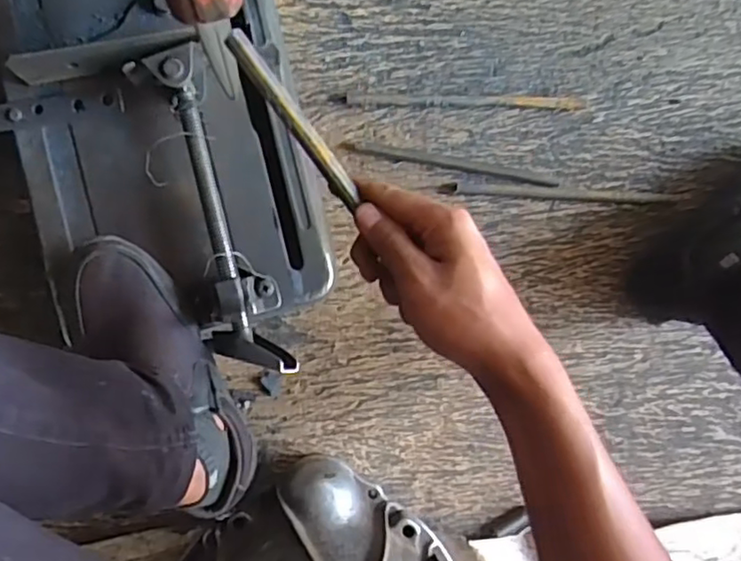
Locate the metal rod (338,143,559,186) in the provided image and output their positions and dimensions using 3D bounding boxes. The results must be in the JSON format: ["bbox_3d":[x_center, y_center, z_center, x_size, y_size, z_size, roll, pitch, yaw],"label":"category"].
[{"bbox_3d":[0.085,-0.124,0.651,0.231,0.012,0.011,10,88,-5],"label":"metal rod"}]

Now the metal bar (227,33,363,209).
[{"bbox_3d":[-0.041,-0.089,0.345,0.013,0.006,0.113,-37,102,-5],"label":"metal bar"}]

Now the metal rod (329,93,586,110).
[{"bbox_3d":[0.095,-0.192,0.652,0.268,0.012,0.013,0,89,-2],"label":"metal rod"}]

